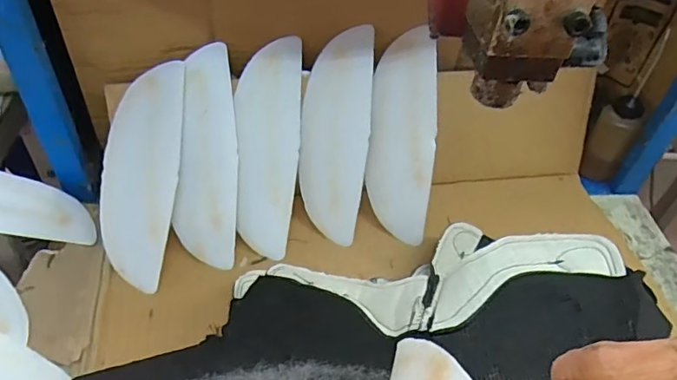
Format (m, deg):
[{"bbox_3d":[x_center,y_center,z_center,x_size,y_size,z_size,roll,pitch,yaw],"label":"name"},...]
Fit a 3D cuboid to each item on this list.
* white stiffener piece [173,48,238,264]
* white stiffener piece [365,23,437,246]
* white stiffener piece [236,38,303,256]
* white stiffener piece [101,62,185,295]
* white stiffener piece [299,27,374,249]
[{"bbox_3d":[-0.126,-0.036,0.507,0.056,0.004,0.212,2,83,-13],"label":"white stiffener piece"},{"bbox_3d":[0.066,-0.055,0.535,0.066,0.209,0.010,6,6,13],"label":"white stiffener piece"},{"bbox_3d":[-0.072,-0.044,0.520,0.062,0.013,0.212,3,86,-3],"label":"white stiffener piece"},{"bbox_3d":[-0.188,-0.017,0.493,0.069,0.007,0.211,3,80,-2],"label":"white stiffener piece"},{"bbox_3d":[-0.004,-0.056,0.527,0.069,0.210,0.011,5,3,0],"label":"white stiffener piece"}]

